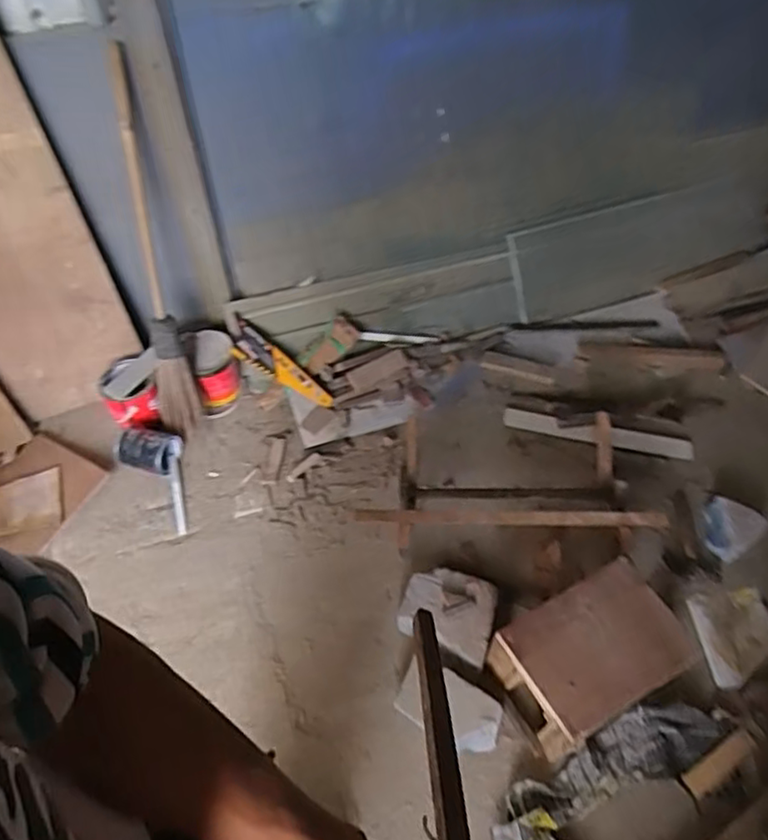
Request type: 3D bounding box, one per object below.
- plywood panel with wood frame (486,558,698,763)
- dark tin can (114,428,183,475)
[{"bbox_3d":[0.414,0.474,1.286,0.332,0.174,0.230,-24,56,-17],"label":"plywood panel with wood frame"},{"bbox_3d":[-0.631,0.073,1.714,0.158,0.110,0.119,7,53,6],"label":"dark tin can"}]

